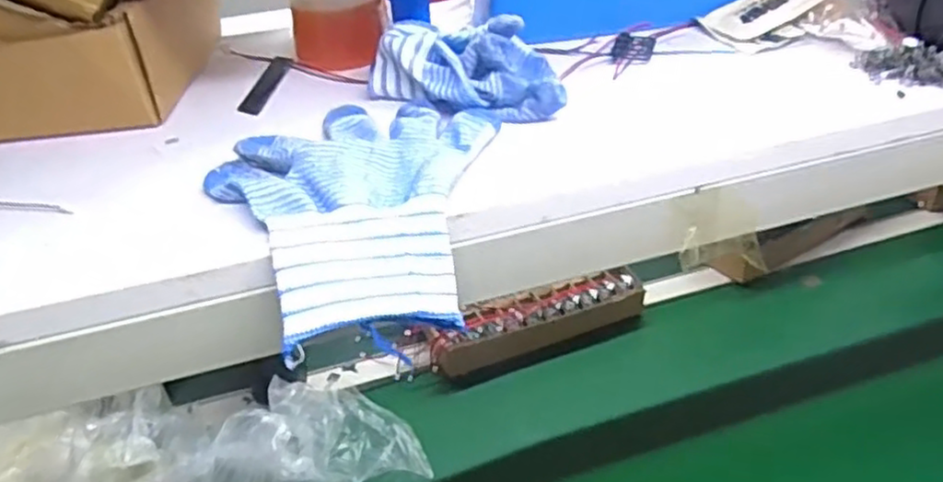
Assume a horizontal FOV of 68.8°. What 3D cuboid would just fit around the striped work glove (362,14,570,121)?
[{"bbox_3d":[-0.006,-0.106,0.409,0.117,0.043,0.081,-1,36,4],"label":"striped work glove"}]

